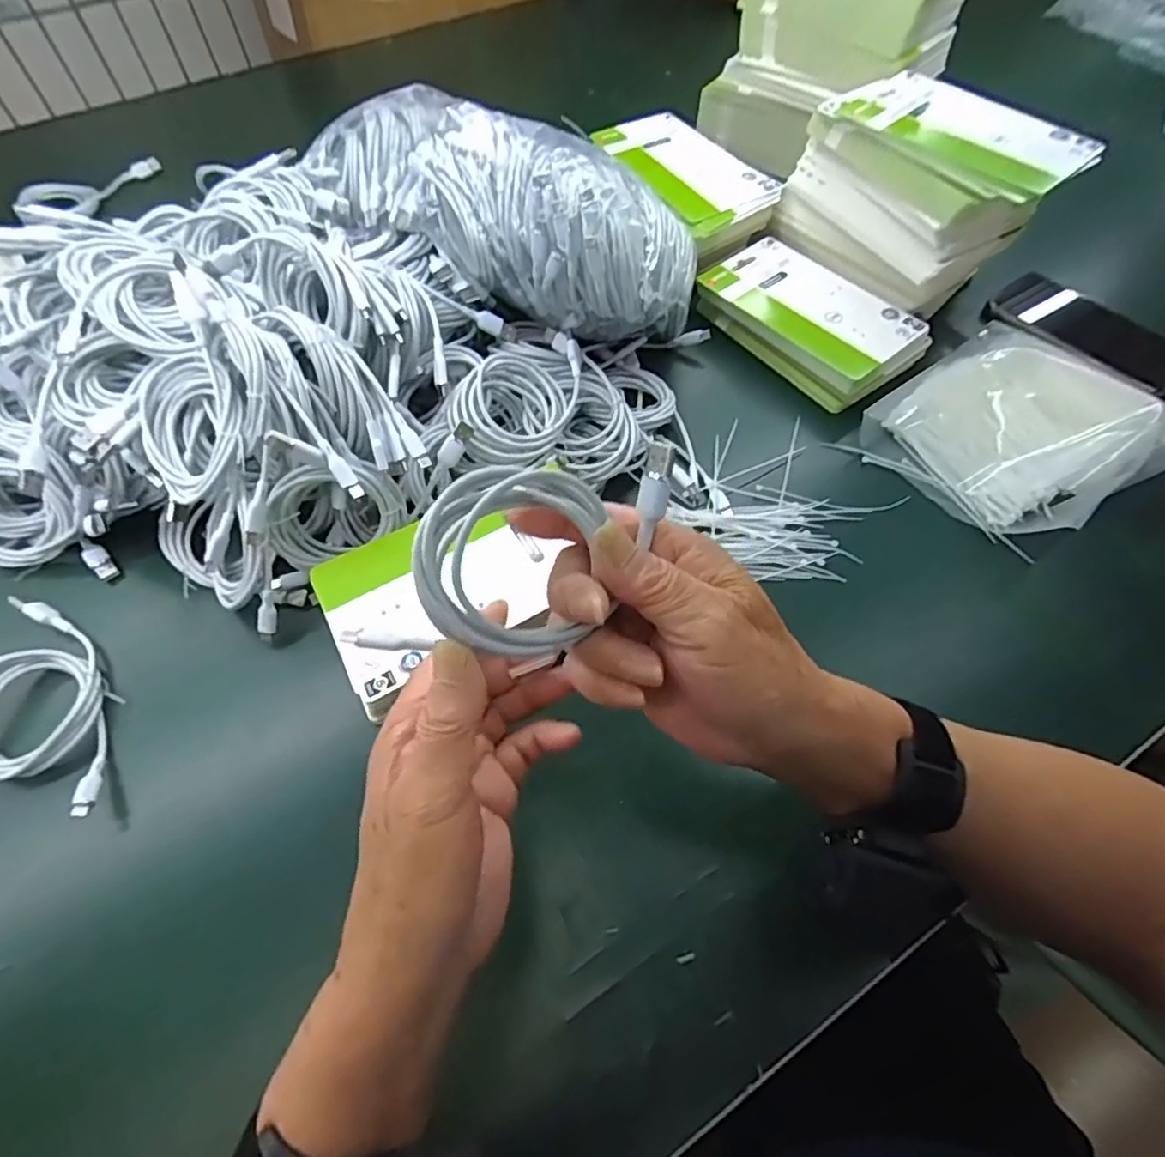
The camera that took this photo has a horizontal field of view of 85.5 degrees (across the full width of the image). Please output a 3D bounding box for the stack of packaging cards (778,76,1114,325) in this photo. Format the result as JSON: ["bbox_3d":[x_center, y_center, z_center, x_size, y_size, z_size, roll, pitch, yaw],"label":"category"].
[{"bbox_3d":[0.293,-0.341,0.557,0.125,0.108,0.202,-32,65,-17],"label":"stack of packaging cards"}]

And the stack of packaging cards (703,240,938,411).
[{"bbox_3d":[0.203,-0.236,0.572,0.109,0.042,0.188,-36,66,-19],"label":"stack of packaging cards"}]

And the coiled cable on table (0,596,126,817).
[{"bbox_3d":[-0.344,0.083,0.396,0.160,0.028,0.082,38,67,20],"label":"coiled cable on table"}]

